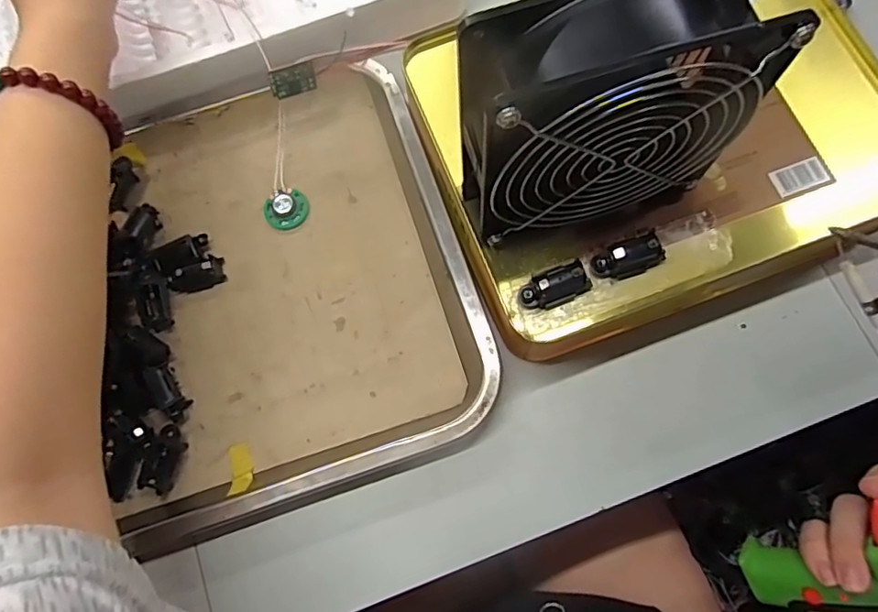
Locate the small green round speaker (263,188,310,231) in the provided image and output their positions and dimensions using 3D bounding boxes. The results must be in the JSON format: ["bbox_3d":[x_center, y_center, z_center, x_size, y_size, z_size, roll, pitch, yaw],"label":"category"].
[{"bbox_3d":[-0.099,-0.063,0.362,0.028,0.009,0.025,-17,75,-3],"label":"small green round speaker"}]

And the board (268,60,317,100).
[{"bbox_3d":[-0.087,-0.135,0.337,0.027,0.017,0.004,-26,46,-18],"label":"board"}]

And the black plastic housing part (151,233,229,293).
[{"bbox_3d":[-0.156,-0.025,0.351,0.036,0.016,0.033,-23,76,-4],"label":"black plastic housing part"}]

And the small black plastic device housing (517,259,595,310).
[{"bbox_3d":[0.058,-0.009,0.286,0.033,0.013,0.016,-22,76,-4],"label":"small black plastic device housing"}]

